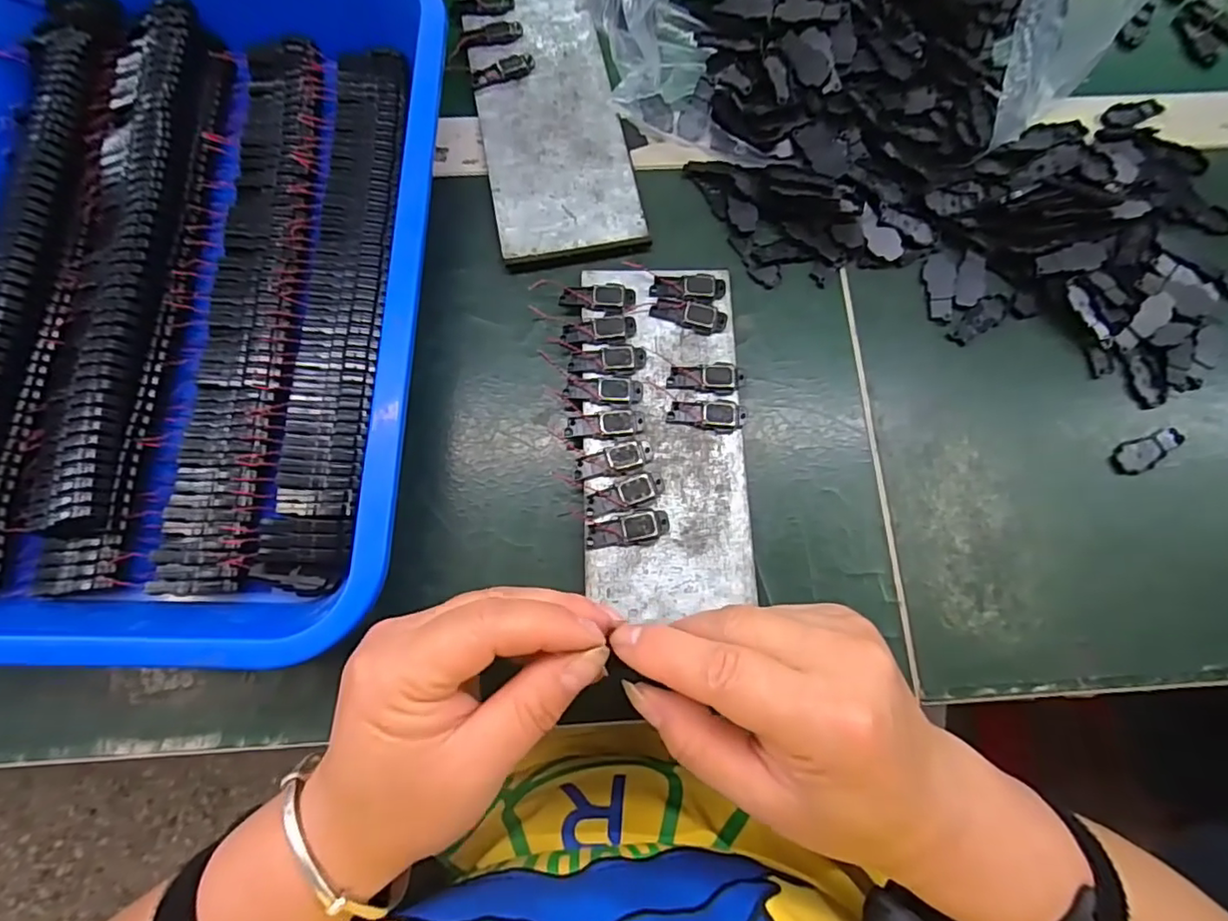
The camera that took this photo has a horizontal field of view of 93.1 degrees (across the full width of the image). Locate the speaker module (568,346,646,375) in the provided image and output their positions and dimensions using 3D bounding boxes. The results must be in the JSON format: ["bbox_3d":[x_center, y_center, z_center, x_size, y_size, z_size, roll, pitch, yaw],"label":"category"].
[{"bbox_3d":[-0.003,-0.051,0.294,0.039,0.004,0.014,-4,75,-3],"label":"speaker module"}]

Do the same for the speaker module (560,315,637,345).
[{"bbox_3d":[-0.007,-0.068,0.298,0.038,0.004,0.014,-9,75,-4],"label":"speaker module"}]

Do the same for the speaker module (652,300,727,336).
[{"bbox_3d":[0.039,-0.076,0.305,0.039,0.004,0.015,13,75,2],"label":"speaker module"}]

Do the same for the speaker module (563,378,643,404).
[{"bbox_3d":[-0.005,-0.035,0.291,0.039,0.004,0.013,2,75,-1],"label":"speaker module"}]

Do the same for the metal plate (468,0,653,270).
[{"bbox_3d":[-0.039,-0.206,0.340,0.081,0.006,0.198,-11,76,-5],"label":"metal plate"}]

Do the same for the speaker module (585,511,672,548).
[{"bbox_3d":[0.007,0.033,0.272,0.039,0.005,0.013,-11,76,-4],"label":"speaker module"}]

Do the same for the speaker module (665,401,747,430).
[{"bbox_3d":[0.046,-0.023,0.290,0.039,0.005,0.015,2,75,-1],"label":"speaker module"}]

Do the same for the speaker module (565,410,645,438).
[{"bbox_3d":[-0.004,-0.018,0.287,0.039,0.004,0.012,-3,75,-2],"label":"speaker module"}]

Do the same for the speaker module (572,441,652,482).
[{"bbox_3d":[0.000,-0.001,0.282,0.038,0.006,0.013,-10,76,-4],"label":"speaker module"}]

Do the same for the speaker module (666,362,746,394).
[{"bbox_3d":[0.047,-0.042,0.296,0.039,0.005,0.017,1,75,-1],"label":"speaker module"}]

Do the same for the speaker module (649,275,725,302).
[{"bbox_3d":[0.039,-0.092,0.308,0.039,0.004,0.014,4,75,0],"label":"speaker module"}]

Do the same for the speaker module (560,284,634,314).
[{"bbox_3d":[-0.008,-0.086,0.305,0.039,0.004,0.016,7,75,0],"label":"speaker module"}]

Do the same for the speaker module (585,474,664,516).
[{"bbox_3d":[0.005,0.016,0.277,0.038,0.006,0.013,-16,76,-6],"label":"speaker module"}]

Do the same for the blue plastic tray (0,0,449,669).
[{"bbox_3d":[-0.221,-0.100,0.288,0.261,0.045,0.374,0,75,-2],"label":"blue plastic tray"}]

